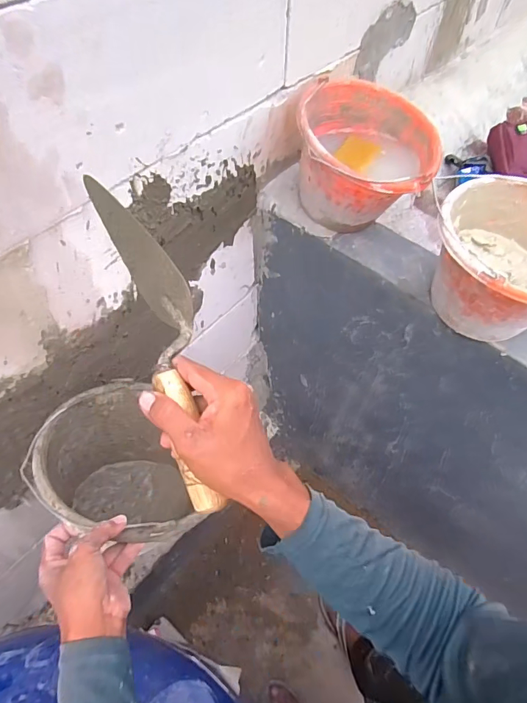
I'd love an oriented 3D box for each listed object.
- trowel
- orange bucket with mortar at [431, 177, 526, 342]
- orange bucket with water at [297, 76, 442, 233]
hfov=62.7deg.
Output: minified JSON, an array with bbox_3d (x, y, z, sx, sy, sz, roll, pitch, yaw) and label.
[{"bbox_3d":[-0.086,-0.008,0.393,0.058,0.071,0.306,-16,85,-12],"label":"trowel"},{"bbox_3d":[0.360,-0.116,0.650,0.227,0.161,0.231,1,54,-1],"label":"orange bucket with mortar"},{"bbox_3d":[0.173,-0.324,0.749,0.220,0.180,0.230,1,54,-1],"label":"orange bucket with water"}]

